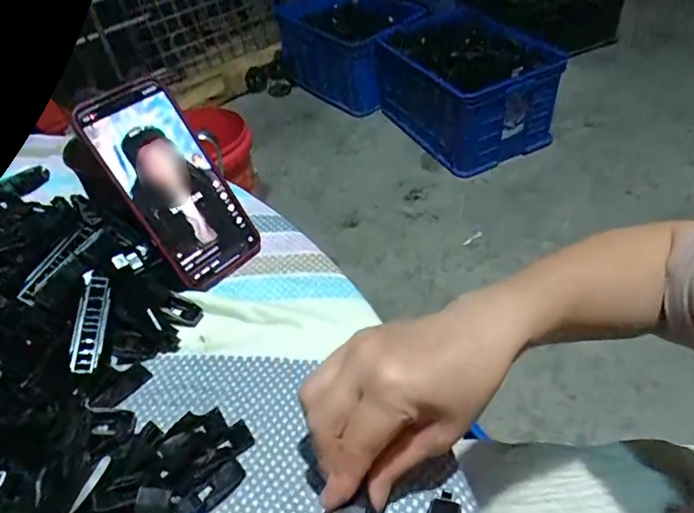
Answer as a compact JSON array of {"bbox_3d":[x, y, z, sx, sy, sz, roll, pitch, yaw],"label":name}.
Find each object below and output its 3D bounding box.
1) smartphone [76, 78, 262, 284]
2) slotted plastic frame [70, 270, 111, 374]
[{"bbox_3d":[-0.135,-0.055,0.397,0.069,0.161,0.012,-39,18,-27],"label":"smartphone"},{"bbox_3d":[-0.181,0.044,0.359,0.021,0.006,0.080,-9,57,-1],"label":"slotted plastic frame"}]

